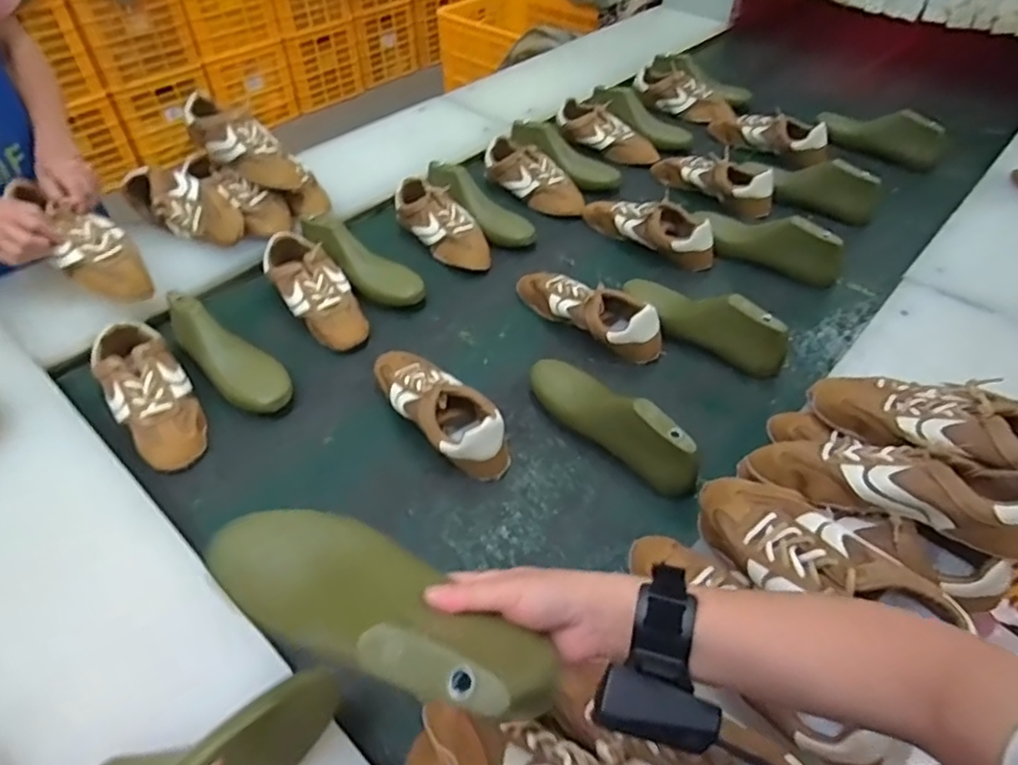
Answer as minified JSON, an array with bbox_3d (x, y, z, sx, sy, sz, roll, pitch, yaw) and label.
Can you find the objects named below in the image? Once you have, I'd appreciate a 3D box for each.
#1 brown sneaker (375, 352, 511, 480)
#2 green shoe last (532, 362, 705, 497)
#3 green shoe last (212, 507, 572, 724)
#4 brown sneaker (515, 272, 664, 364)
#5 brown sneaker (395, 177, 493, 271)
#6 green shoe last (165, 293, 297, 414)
[{"bbox_3d":[-0.092,0.028,0.835,0.100,0.074,0.248,-33,56,-27],"label":"brown sneaker"},{"bbox_3d":[0.127,0.046,0.800,0.070,0.109,0.259,-31,55,-26],"label":"green shoe last"},{"bbox_3d":[-0.087,0.148,0.411,0.253,0.071,0.079,10,45,34],"label":"green shoe last"},{"bbox_3d":[0.128,-0.120,0.978,0.100,0.082,0.255,-34,56,-27],"label":"brown sneaker"},{"bbox_3d":[-0.115,-0.284,1.132,0.093,0.079,0.241,-29,54,-24],"label":"brown sneaker"},{"bbox_3d":[-0.404,-0.047,0.899,0.241,0.085,0.088,35,56,27],"label":"green shoe last"}]

